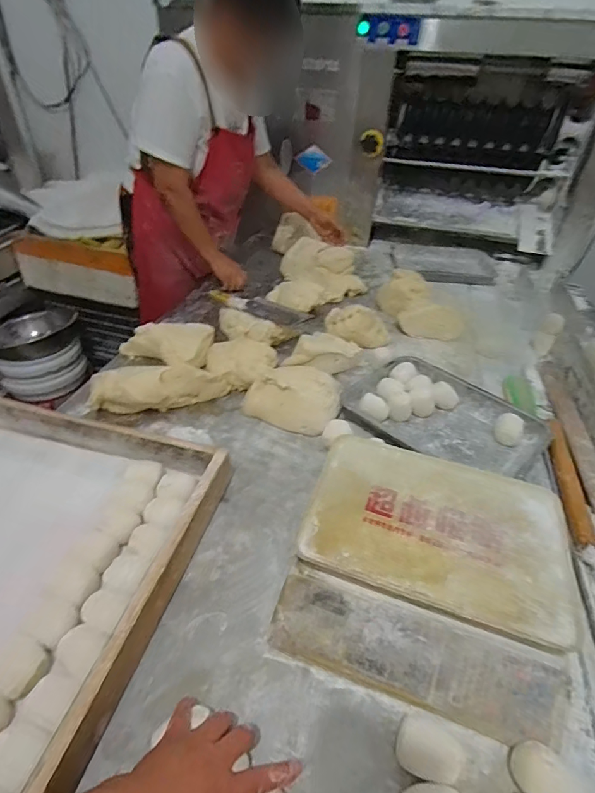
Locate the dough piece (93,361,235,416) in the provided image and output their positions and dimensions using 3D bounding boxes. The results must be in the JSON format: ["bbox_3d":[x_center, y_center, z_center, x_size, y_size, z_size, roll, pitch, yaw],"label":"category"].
[{"bbox_3d":[-0.279,-0.014,0.846,0.270,0.086,0.067,-4,40,-8],"label":"dough piece"}]

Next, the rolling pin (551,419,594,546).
[{"bbox_3d":[0.477,0.144,0.740,0.032,0.037,0.294,14,41,13],"label":"rolling pin"}]

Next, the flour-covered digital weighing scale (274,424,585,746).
[{"bbox_3d":[0.174,0.226,0.568,0.329,0.103,0.304,15,41,14],"label":"flour-covered digital weighing scale"}]

